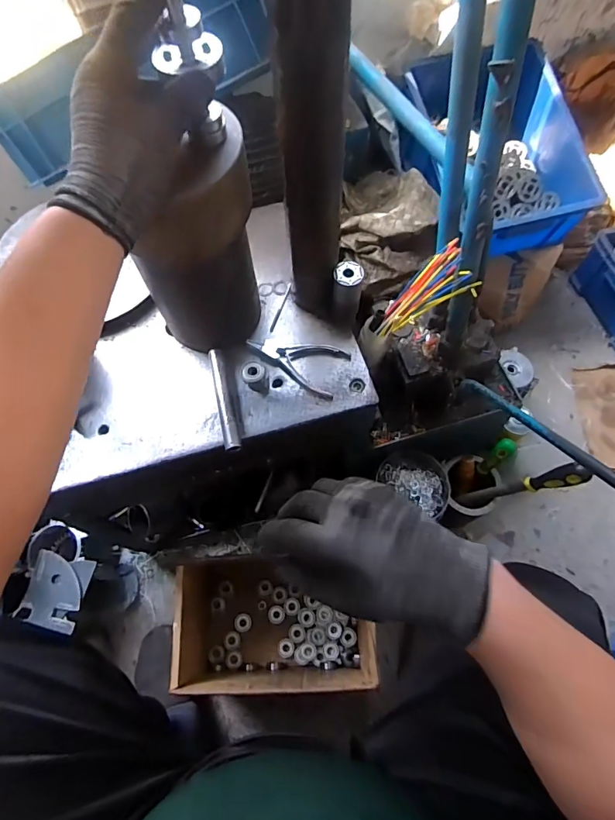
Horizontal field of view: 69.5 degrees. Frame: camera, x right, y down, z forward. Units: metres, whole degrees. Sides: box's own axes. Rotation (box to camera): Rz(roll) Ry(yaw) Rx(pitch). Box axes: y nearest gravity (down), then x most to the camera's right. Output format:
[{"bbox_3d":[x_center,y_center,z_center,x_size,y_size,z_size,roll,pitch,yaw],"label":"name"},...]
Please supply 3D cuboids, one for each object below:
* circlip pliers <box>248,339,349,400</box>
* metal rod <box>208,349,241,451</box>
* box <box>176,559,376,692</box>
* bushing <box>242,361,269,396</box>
[{"bbox_3d":[-0.016,-0.069,0.582,0.131,0.011,0.069,24,68,12],"label":"circlip pliers"},{"bbox_3d":[-0.105,-0.016,0.550,0.017,0.012,0.139,-14,66,-5],"label":"metal rod"},{"bbox_3d":[-0.050,0.357,0.760,0.303,0.181,0.193,-2,65,1],"label":"box"},{"bbox_3d":[-0.064,-0.041,0.560,0.030,0.032,0.027,6,66,4],"label":"bushing"}]

